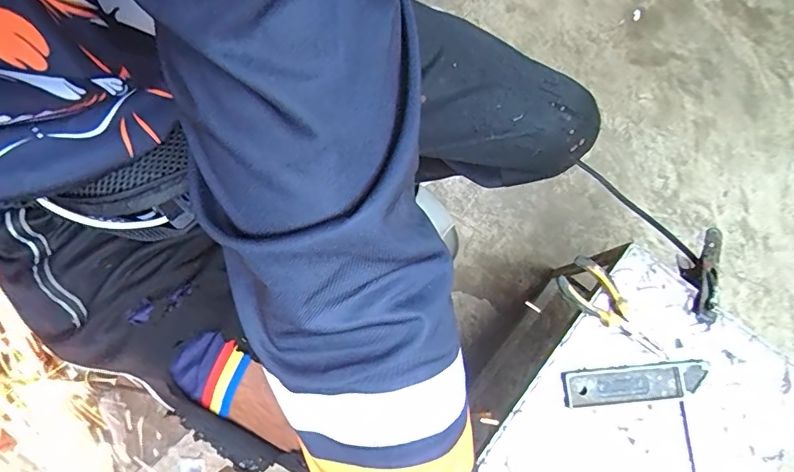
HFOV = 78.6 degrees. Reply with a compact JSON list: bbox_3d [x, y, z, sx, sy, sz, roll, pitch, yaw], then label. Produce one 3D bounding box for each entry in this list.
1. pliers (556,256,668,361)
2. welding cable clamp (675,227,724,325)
[{"bbox_3d":[0.280,0.095,0.617,0.156,0.017,0.056,42,82,6],"label":"pliers"},{"bbox_3d":[0.414,0.057,0.667,0.034,0.066,0.151,31,49,4],"label":"welding cable clamp"}]

